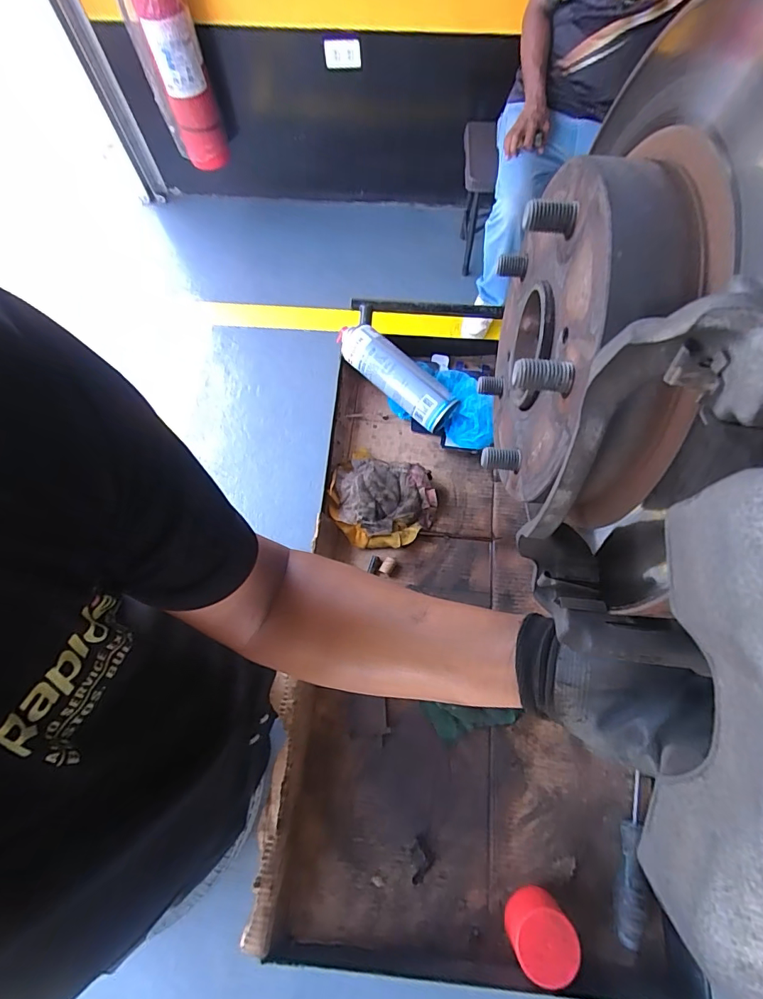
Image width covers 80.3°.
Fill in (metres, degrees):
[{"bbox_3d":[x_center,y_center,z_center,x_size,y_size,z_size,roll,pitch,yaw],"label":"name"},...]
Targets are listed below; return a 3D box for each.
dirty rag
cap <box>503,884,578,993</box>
[{"bbox_3d":[-0.001,-0.001,0.656,0.150,0.030,0.139,14,67,6],"label":"dirty rag"},{"bbox_3d":[0.170,0.463,0.479,0.062,0.050,0.063,0,66,0],"label":"cap"}]

